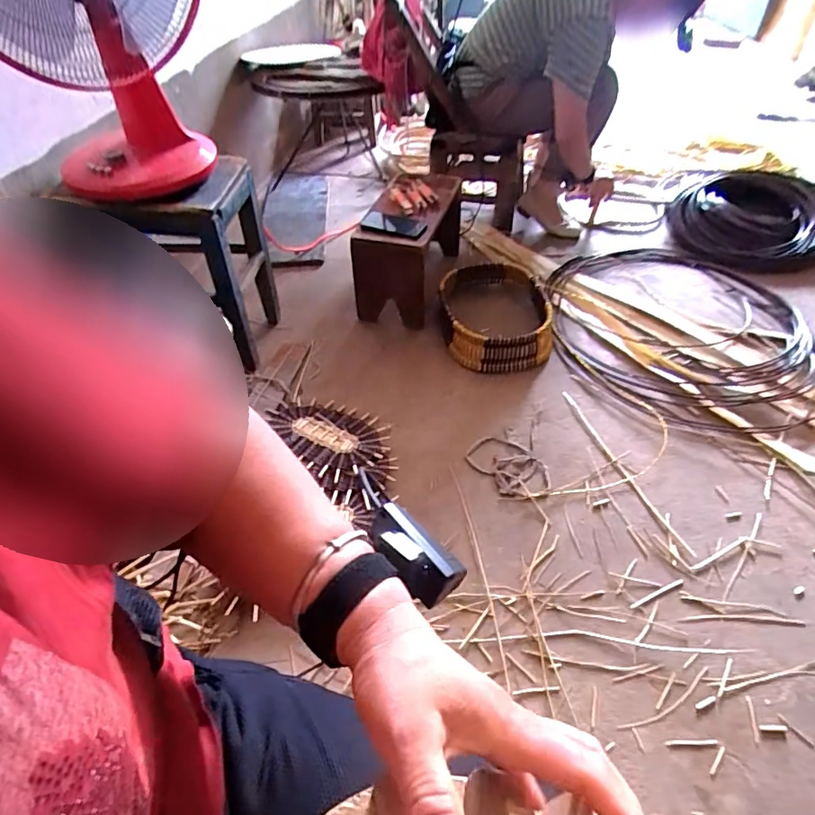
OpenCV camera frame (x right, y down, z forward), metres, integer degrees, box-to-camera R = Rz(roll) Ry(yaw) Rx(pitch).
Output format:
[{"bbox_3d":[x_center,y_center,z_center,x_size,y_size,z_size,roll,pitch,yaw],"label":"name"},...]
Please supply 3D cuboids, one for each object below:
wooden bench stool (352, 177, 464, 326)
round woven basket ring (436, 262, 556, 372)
[{"bbox_3d":[-0.009,-0.454,1.447,0.220,0.278,0.444,13,48,10],"label":"wooden bench stool"},{"bbox_3d":[0.231,-0.266,1.382,0.294,0.094,0.399,5,47,3],"label":"round woven basket ring"}]

